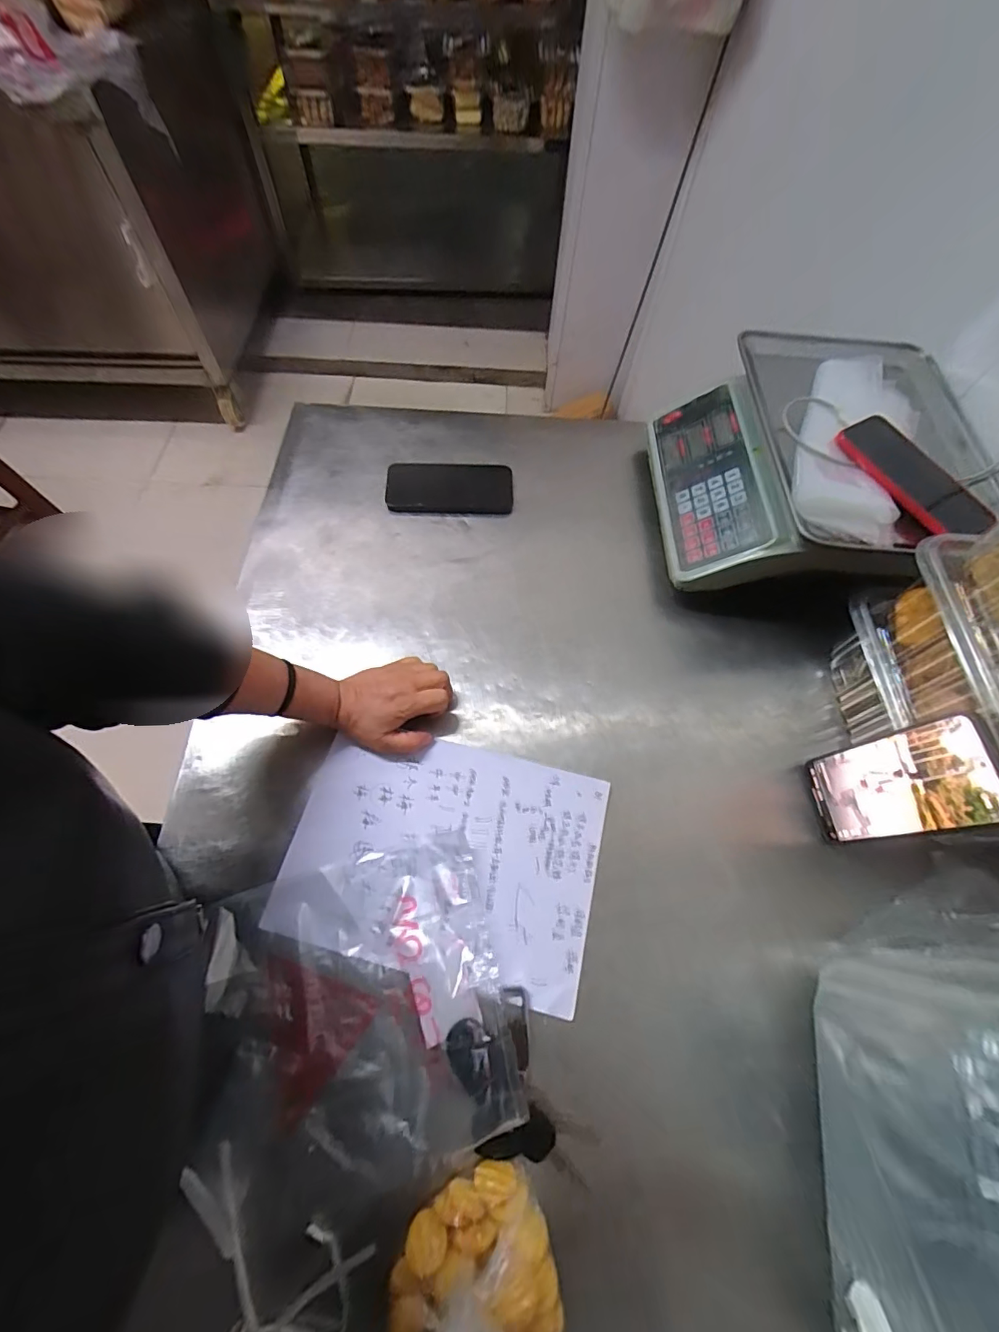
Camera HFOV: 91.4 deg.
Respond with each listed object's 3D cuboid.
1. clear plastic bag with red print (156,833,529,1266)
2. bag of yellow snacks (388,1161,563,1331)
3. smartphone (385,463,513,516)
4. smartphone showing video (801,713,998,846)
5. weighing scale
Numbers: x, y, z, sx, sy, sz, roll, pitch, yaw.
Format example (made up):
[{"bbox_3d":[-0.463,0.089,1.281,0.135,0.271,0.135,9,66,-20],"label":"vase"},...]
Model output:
[{"bbox_3d":[-0.116,0.272,0.378,0.232,0.022,0.222,-11,66,-8],"label":"clear plastic bag with red print"},{"bbox_3d":[-0.013,0.409,0.304,0.108,0.046,0.136,-16,67,-11],"label":"bag of yellow snacks"},{"bbox_3d":[-0.064,-0.231,0.629,0.159,0.011,0.089,0,65,-4],"label":"smartphone"},{"bbox_3d":[0.321,0.100,0.402,0.004,0.161,0.078,2,65,-11],"label":"smartphone showing video"},{"bbox_3d":[0.356,-0.229,0.579,0.316,0.136,0.307,5,65,0],"label":"weighing scale"}]

